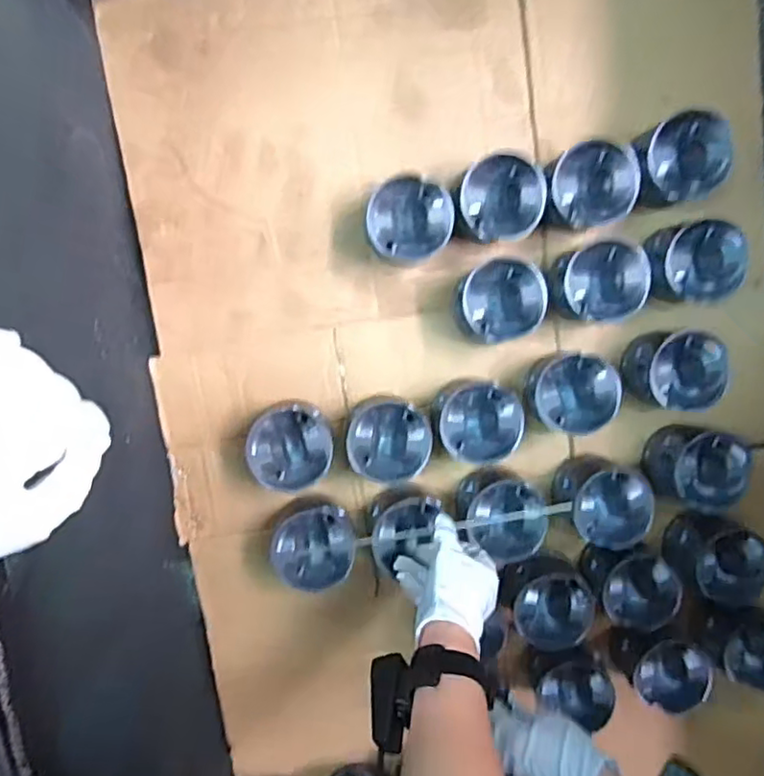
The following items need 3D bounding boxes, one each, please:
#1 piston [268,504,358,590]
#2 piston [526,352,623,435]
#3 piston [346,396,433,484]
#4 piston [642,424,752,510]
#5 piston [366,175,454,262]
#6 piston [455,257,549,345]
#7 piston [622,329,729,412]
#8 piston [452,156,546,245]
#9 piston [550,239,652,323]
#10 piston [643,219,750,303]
[{"bbox_3d":[-0.074,0.172,0.686,0.084,0.072,0.093,9,97,-2],"label":"piston"},{"bbox_3d":[0.205,0.004,0.686,0.094,0.071,0.088,8,97,-2],"label":"piston"},{"bbox_3d":[0.008,0.055,0.676,0.089,0.075,0.089,9,97,-2],"label":"piston"},{"bbox_3d":[0.355,0.086,0.700,0.092,0.079,0.082,14,97,-3],"label":"piston"},{"bbox_3d":[0.030,-0.178,0.656,0.090,0.069,0.084,0,98,-1],"label":"piston"},{"bbox_3d":[0.125,-0.096,0.673,0.093,0.069,0.086,0,98,-1],"label":"piston"},{"bbox_3d":[0.326,-0.021,0.689,0.090,0.070,0.088,-2,98,0],"label":"piston"},{"bbox_3d":[0.123,-0.198,0.662,0.087,0.070,0.091,0,98,-1],"label":"piston"},{"bbox_3d":[0.232,-0.115,0.673,0.096,0.067,0.088,-15,98,1],"label":"piston"},{"bbox_3d":[0.340,-0.138,0.678,0.091,0.070,0.089,-1,98,-1],"label":"piston"}]

